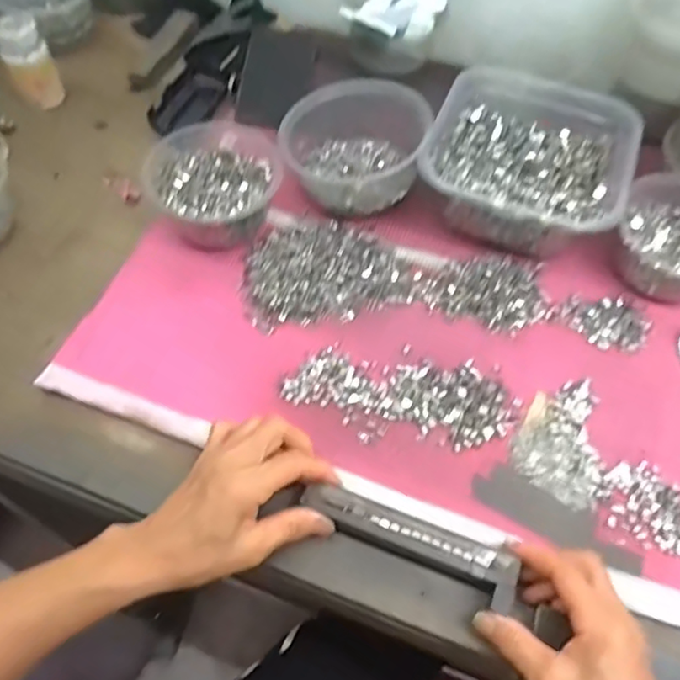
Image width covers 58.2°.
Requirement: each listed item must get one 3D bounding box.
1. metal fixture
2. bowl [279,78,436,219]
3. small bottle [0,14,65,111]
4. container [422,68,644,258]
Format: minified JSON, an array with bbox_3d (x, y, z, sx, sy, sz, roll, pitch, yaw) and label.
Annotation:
[{"bbox_3d":[0.046,0.132,0.405,0.146,0.014,0.032,21,67,11],"label":"metal fixture"},{"bbox_3d":[0.013,-0.193,0.569,0.139,0.062,0.146,1,59,-2],"label":"bowl"},{"bbox_3d":[-0.320,-0.285,0.631,0.045,0.079,0.040,-25,63,-16],"label":"small bottle"},{"bbox_3d":[0.170,-0.165,0.557,0.169,0.057,0.171,21,59,11],"label":"container"}]

